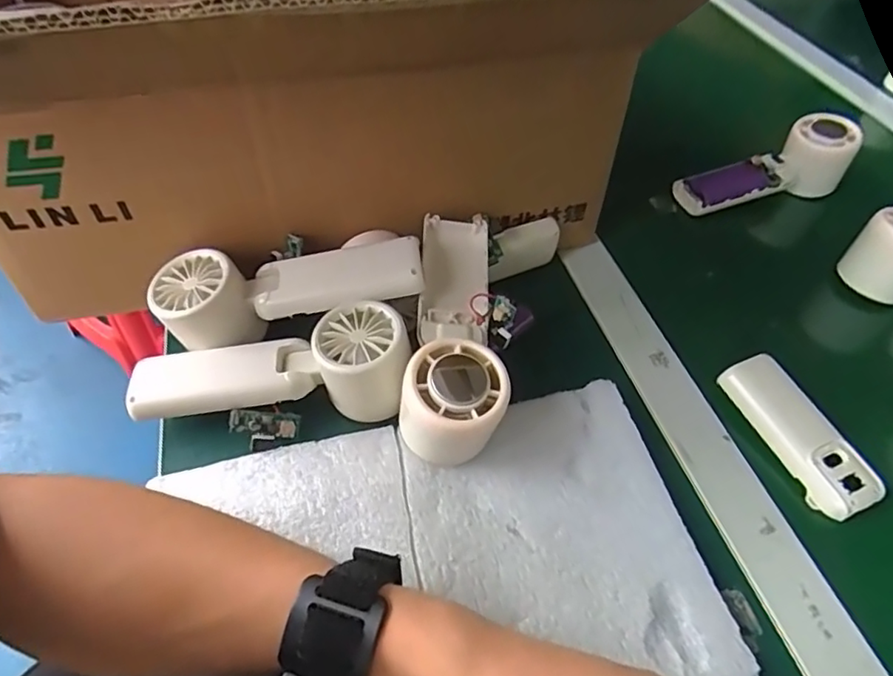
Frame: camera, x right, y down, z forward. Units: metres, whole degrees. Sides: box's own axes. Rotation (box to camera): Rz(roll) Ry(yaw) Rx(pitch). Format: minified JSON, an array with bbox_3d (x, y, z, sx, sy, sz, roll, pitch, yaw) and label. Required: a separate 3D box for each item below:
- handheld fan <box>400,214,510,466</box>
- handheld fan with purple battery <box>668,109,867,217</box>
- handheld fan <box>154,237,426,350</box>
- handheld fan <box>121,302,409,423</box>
[{"bbox_3d":[0.004,-0.001,0.356,0.056,0.056,0.149,2,50,-1],"label":"handheld fan"},{"bbox_3d":[0.289,-0.155,0.527,0.164,0.053,0.055,-15,52,-15],"label":"handheld fan with purple battery"},{"bbox_3d":[-0.097,-0.028,0.365,0.159,0.048,0.048,-2,50,-4],"label":"handheld fan"},{"bbox_3d":[-0.105,0.015,0.345,0.158,0.044,0.050,-3,50,-5],"label":"handheld fan"}]

